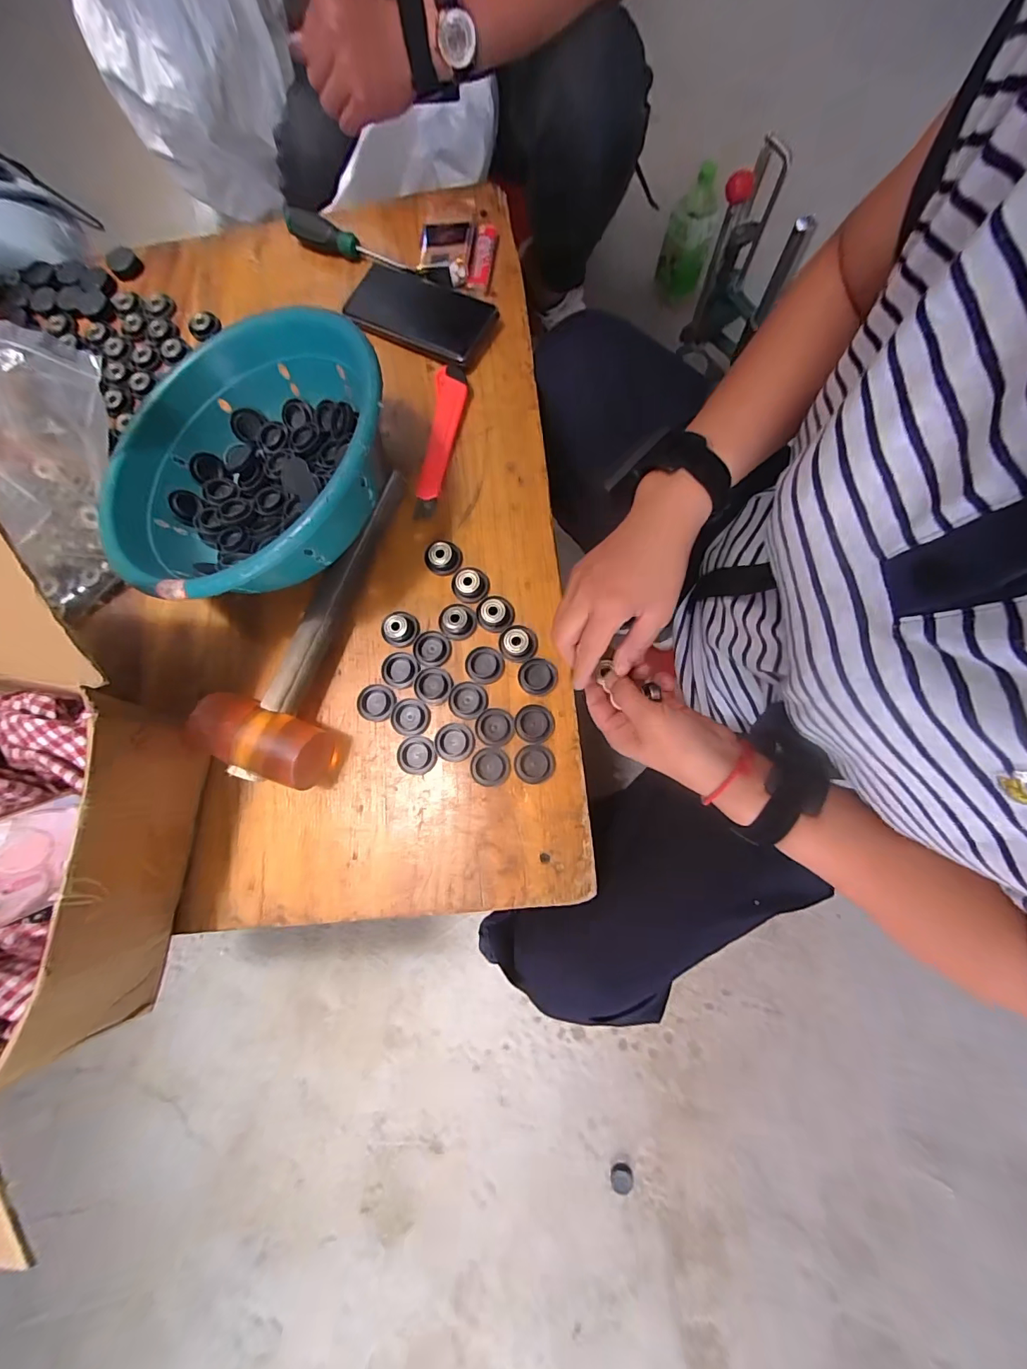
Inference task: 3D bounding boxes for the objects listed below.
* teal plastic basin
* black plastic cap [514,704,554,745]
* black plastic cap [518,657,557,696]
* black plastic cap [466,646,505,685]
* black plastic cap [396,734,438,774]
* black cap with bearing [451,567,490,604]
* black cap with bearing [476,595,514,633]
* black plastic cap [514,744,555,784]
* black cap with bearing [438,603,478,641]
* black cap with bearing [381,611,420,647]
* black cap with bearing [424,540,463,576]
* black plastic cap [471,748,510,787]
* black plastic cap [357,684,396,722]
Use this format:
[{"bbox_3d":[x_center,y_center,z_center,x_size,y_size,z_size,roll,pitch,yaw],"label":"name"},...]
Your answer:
[{"bbox_3d":[-0.220,-0.179,0.403,0.235,0.130,0.242,-1,79,5],"label":"teal plastic basin"},{"bbox_3d":[0.018,0.034,0.405,0.032,0.004,0.032,-1,79,5],"label":"black plastic cap"},{"bbox_3d":[0.021,-0.007,0.413,0.033,0.006,0.031,-1,79,5],"label":"black plastic cap"},{"bbox_3d":[-0.025,-0.017,0.418,0.033,0.004,0.032,-1,79,5],"label":"black plastic cap"},{"bbox_3d":[-0.083,0.061,0.410,0.033,0.005,0.032,-1,79,5],"label":"black plastic cap"},{"bbox_3d":[-0.039,-0.091,0.429,0.033,0.010,0.032,-1,79,5],"label":"black cap with bearing"},{"bbox_3d":[-0.016,-0.065,0.421,0.033,0.010,0.031,-1,79,5],"label":"black cap with bearing"},{"bbox_3d":[0.018,0.067,0.399,0.033,0.004,0.031,-1,79,5],"label":"black plastic cap"},{"bbox_3d":[-0.050,-0.058,0.425,0.033,0.012,0.032,-1,79,5],"label":"black cap with bearing"},{"bbox_3d":[-0.103,-0.051,0.430,0.032,0.011,0.032,-1,79,5],"label":"black cap with bearing"},{"bbox_3d":[-0.065,-0.118,0.438,0.032,0.016,0.032,-1,79,5],"label":"black cap with bearing"},{"bbox_3d":[-0.020,0.070,0.403,0.033,0.004,0.031,-1,79,5],"label":"black plastic cap"},{"bbox_3d":[-0.122,0.016,0.422,0.030,0.006,0.032,-1,79,5],"label":"black plastic cap"}]

